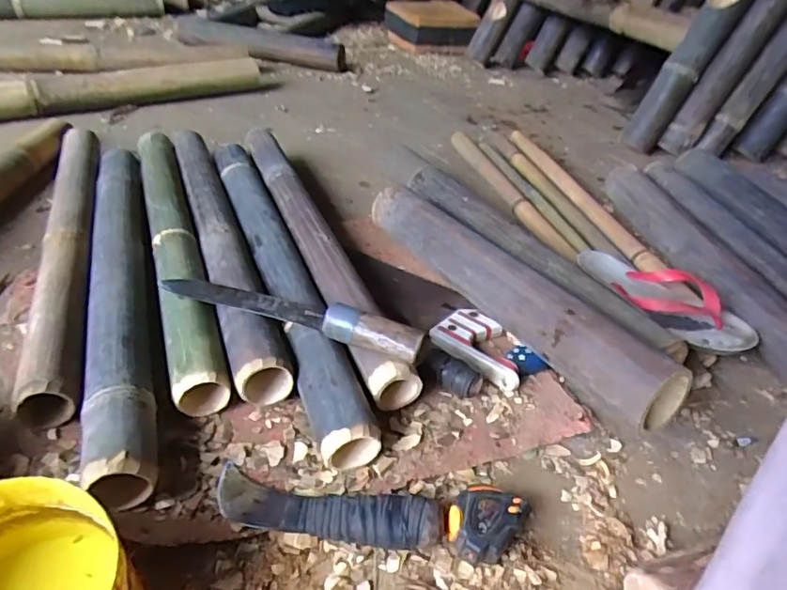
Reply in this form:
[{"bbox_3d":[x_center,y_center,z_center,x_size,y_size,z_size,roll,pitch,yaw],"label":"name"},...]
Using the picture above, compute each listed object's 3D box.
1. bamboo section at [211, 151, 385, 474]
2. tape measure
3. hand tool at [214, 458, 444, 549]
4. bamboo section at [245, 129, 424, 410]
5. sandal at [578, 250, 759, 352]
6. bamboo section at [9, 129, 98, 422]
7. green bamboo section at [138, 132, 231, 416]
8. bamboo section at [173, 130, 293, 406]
[{"bbox_3d":[-0.160,-0.046,0.742,0.064,0.061,0.649,-10,42,-21],"label":"bamboo section"},{"bbox_3d":[0.080,0.206,0.488,0.056,0.034,0.076,29,43,25],"label":"tape measure"},{"bbox_3d":[-0.060,0.188,0.486,0.205,0.037,0.049,10,38,4],"label":"hand tool"},{"bbox_3d":[-0.125,-0.090,0.795,0.060,0.072,0.655,-10,42,-21],"label":"bamboo section"},{"bbox_3d":[0.351,0.003,0.719,0.234,0.040,0.110,29,43,25],"label":"sandal"},{"bbox_3d":[-0.441,-0.080,0.747,0.067,0.062,0.659,-9,41,-19],"label":"bamboo section"},{"bbox_3d":[-0.316,-0.089,0.779,0.056,0.060,0.656,-10,42,-21],"label":"green bamboo section"},{"bbox_3d":[-0.254,-0.094,0.788,0.059,0.072,0.649,-10,42,-21],"label":"bamboo section"}]

